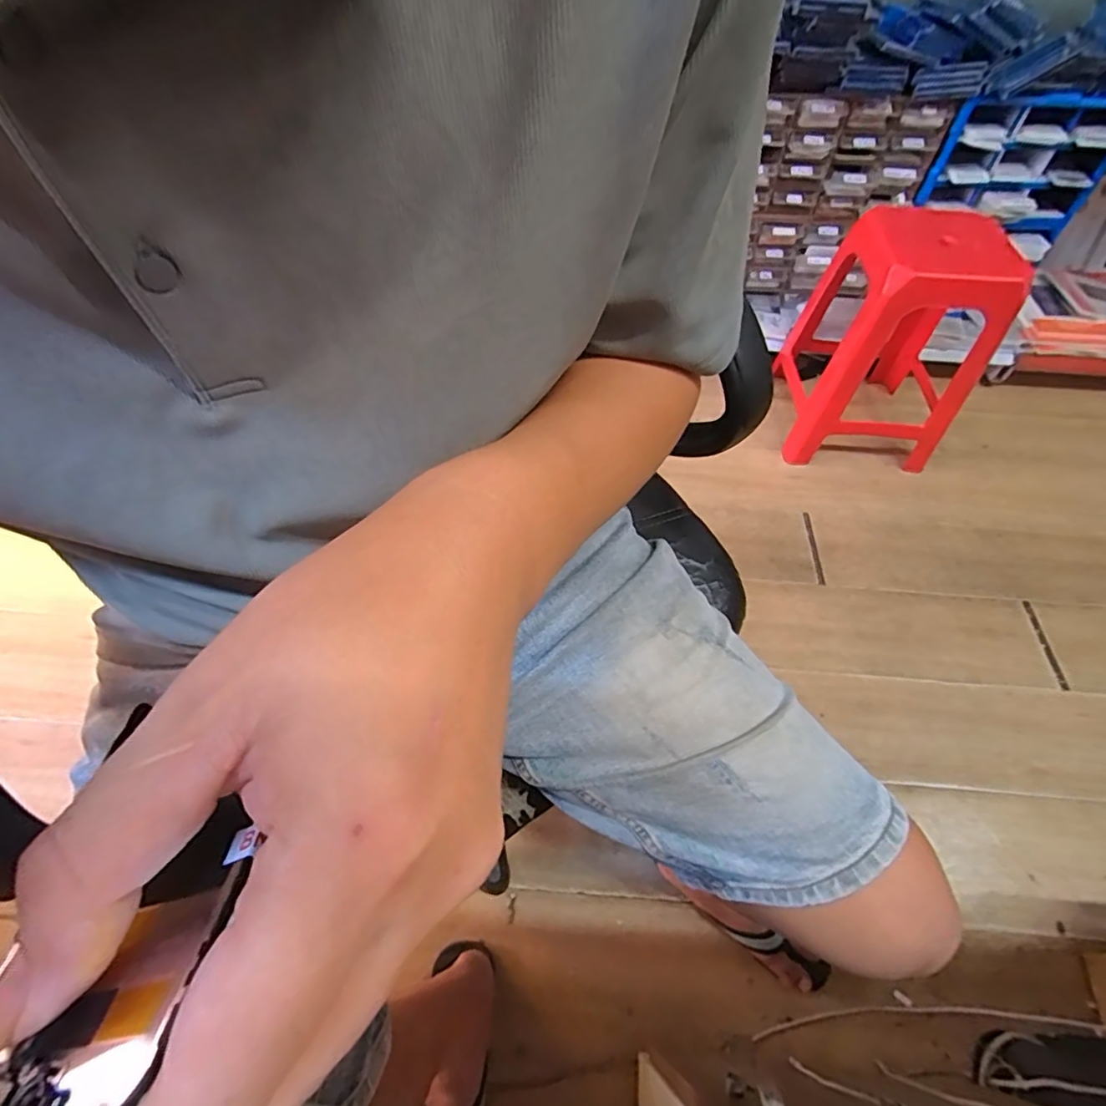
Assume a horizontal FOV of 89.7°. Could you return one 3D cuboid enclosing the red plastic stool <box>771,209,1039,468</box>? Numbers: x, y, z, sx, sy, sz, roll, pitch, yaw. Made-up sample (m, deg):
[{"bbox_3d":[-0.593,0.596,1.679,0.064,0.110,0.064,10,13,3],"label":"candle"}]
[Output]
[{"bbox_3d":[0.734,-0.463,1.207,0.346,0.431,0.363,5,56,1],"label":"red plastic stool"}]

